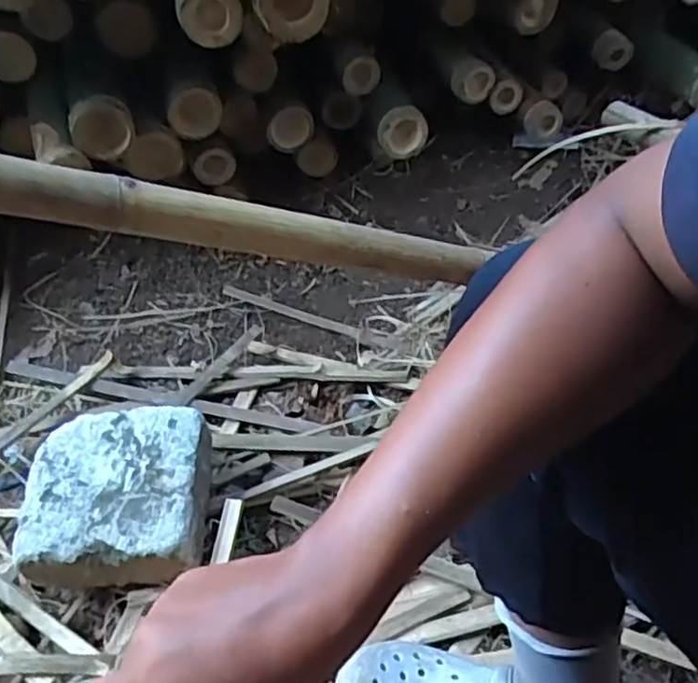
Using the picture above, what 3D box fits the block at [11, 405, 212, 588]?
[{"bbox_3d":[-0.267,0.189,0.857,0.206,0.114,0.203,-4,50,4],"label":"block"}]

